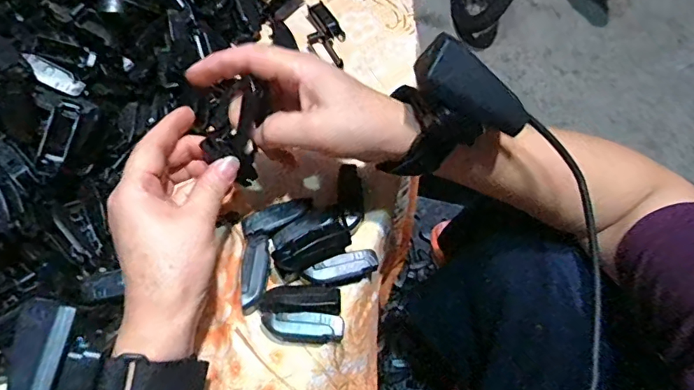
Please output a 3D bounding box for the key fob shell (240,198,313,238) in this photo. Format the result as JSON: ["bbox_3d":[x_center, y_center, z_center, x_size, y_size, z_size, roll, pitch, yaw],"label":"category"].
[{"bbox_3d":[-0.052,0.017,0.365,0.055,0.009,0.020,-28,67,-11],"label":"key fob shell"}]

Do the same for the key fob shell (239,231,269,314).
[{"bbox_3d":[-0.066,0.053,0.344,0.020,0.006,0.055,-3,64,0],"label":"key fob shell"}]

